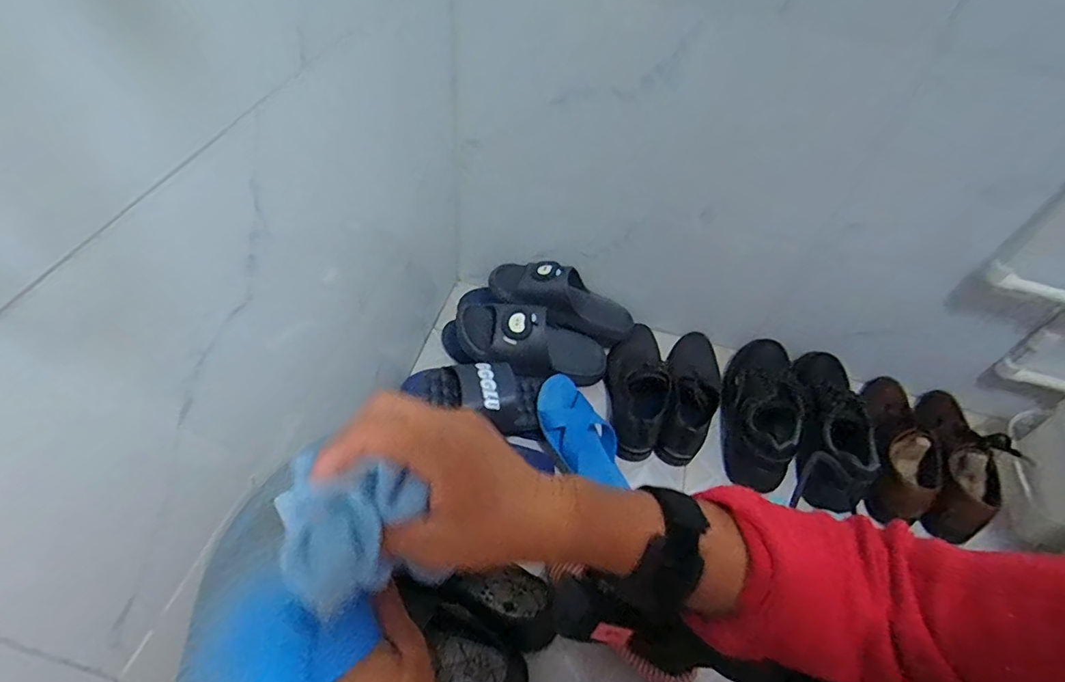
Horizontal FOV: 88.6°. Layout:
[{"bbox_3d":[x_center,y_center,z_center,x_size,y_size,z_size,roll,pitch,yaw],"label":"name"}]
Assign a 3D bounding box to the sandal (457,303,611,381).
[{"bbox_3d":[0.015,0.001,0.931,0.274,0.097,0.111,14,44,-31],"label":"sandal"}]

